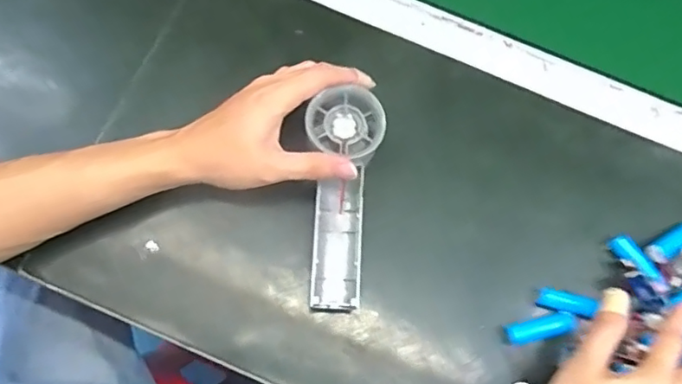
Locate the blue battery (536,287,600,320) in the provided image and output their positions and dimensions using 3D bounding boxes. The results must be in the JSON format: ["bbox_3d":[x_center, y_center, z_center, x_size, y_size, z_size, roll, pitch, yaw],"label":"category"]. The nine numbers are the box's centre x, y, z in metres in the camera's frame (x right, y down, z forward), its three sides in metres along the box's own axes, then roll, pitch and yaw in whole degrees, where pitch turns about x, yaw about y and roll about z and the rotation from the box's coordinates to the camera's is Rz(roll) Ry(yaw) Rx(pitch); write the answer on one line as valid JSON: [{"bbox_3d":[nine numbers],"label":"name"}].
[{"bbox_3d":[0.170,0.084,0.431,0.040,0.015,0.016,16,75,2],"label":"blue battery"}]

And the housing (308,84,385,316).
[{"bbox_3d":[-0.001,0.006,0.411,0.051,0.025,0.157,5,87,-1],"label":"housing"}]

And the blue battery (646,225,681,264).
[{"bbox_3d":[0.267,0.038,0.444,0.059,0.014,0.018,-22,76,-21],"label":"blue battery"}]

